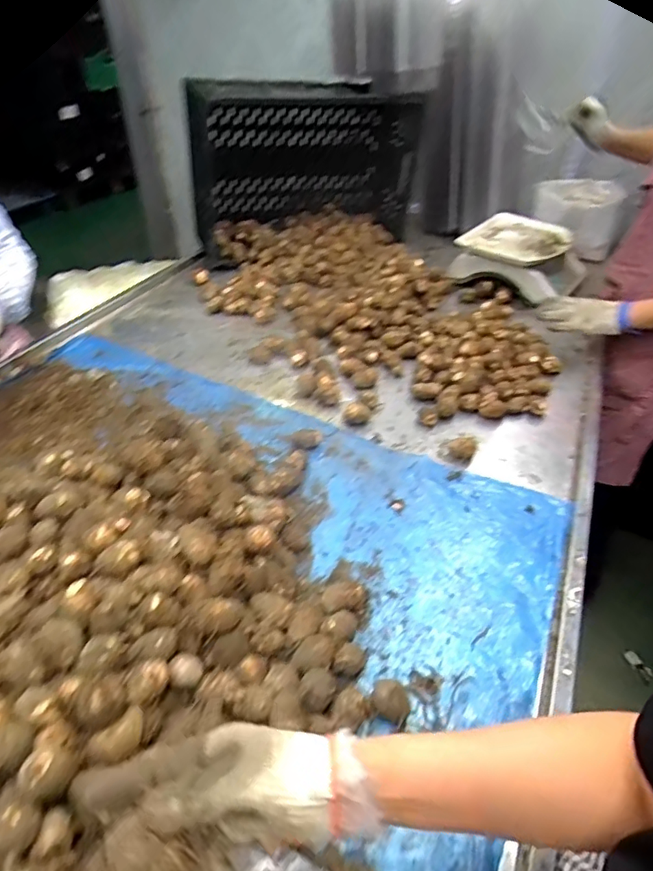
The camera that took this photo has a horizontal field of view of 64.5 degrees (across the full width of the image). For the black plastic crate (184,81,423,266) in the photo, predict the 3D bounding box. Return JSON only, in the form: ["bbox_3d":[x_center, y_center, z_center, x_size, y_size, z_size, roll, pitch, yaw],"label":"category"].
[{"bbox_3d":[-0.060,-0.763,1.468,0.633,0.411,0.295,-6,41,-10],"label":"black plastic crate"}]

